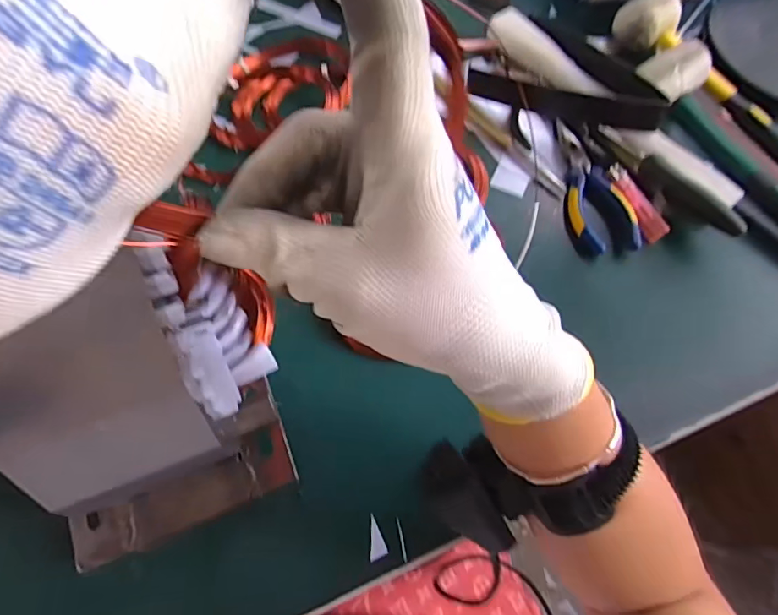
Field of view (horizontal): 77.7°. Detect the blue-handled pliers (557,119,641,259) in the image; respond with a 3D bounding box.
[{"bbox_3d":[0.184,-0.114,0.450,0.054,0.019,0.144,-5,66,-7],"label":"blue-handled pliers"}]

